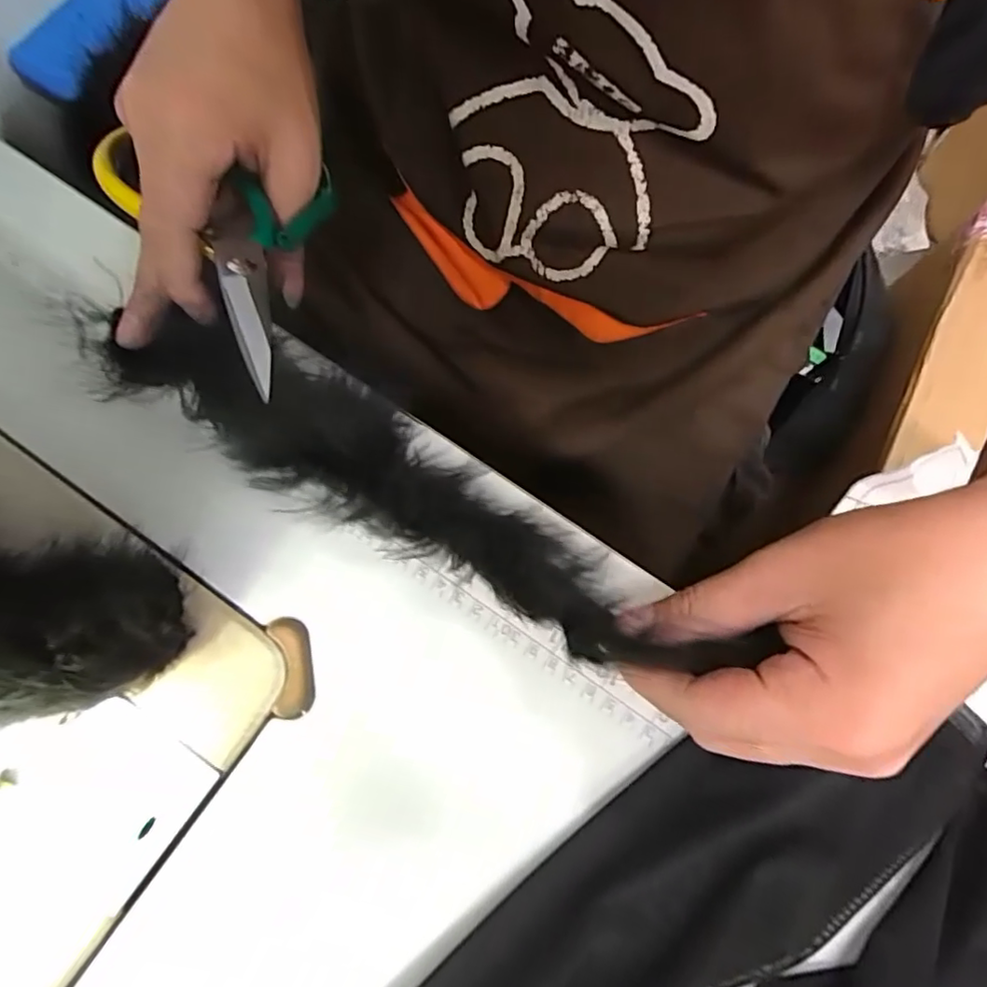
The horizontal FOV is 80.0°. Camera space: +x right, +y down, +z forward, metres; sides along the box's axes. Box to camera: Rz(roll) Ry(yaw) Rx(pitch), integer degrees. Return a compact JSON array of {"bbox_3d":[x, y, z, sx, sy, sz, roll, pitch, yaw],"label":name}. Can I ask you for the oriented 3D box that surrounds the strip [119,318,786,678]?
[{"bbox_3d":[-0.040,-0.001,0.257,0.301,0.038,0.050,30,77,10],"label":"strip"}]

